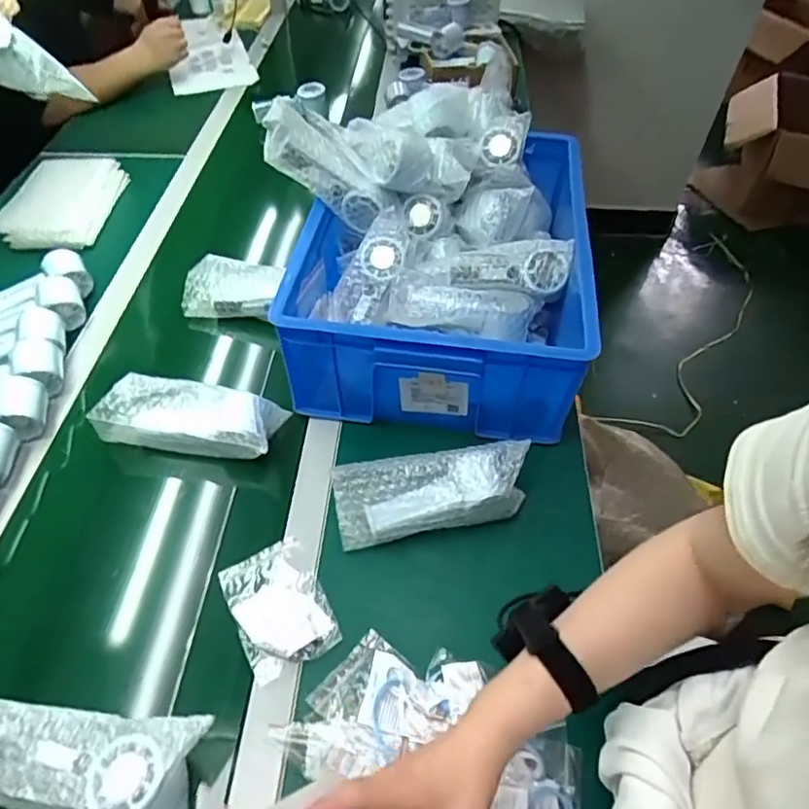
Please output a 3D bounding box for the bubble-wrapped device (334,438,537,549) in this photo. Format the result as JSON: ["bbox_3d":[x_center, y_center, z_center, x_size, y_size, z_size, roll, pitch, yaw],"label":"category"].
[{"bbox_3d":[0.029,0.094,0.616,0.200,0.082,0.065,-8,52,-8],"label":"bubble-wrapped device"}]

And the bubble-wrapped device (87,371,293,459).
[{"bbox_3d":[-0.255,0.015,0.679,0.209,0.068,0.070,6,52,3],"label":"bubble-wrapped device"}]

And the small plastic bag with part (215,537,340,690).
[{"bbox_3d":[-0.126,0.201,0.580,0.087,0.016,0.130,-24,56,-19],"label":"small plastic bag with part"}]

